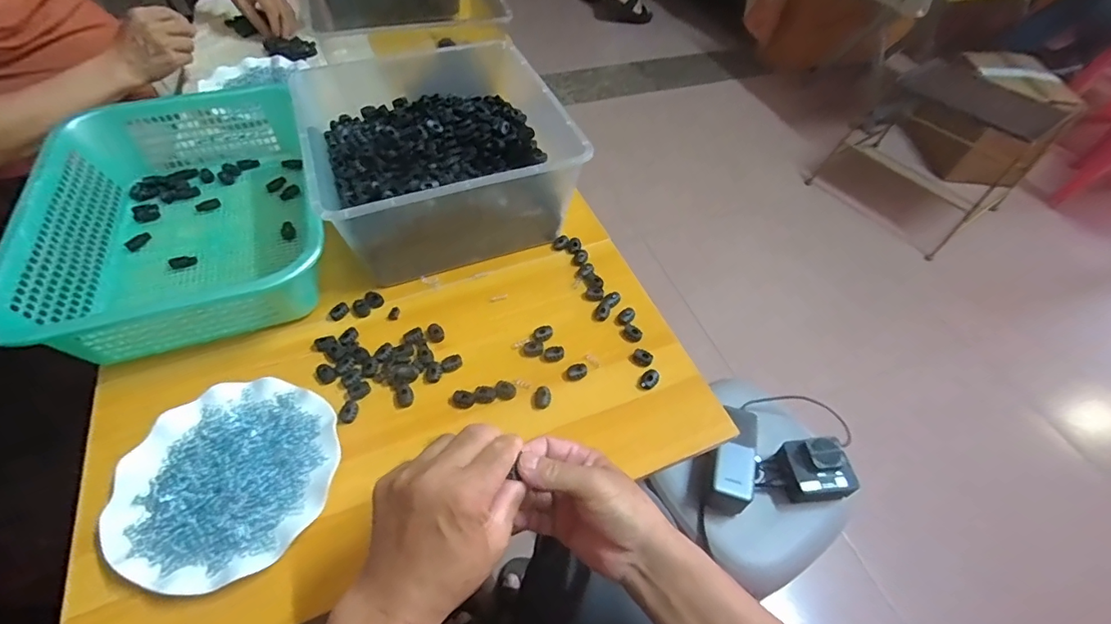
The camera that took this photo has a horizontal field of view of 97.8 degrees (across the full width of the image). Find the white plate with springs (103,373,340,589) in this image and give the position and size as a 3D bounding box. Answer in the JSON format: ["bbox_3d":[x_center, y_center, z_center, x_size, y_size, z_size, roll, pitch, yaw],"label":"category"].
[{"bbox_3d":[-0.294,0.147,0.439,0.176,0.031,0.179,1,53,-2],"label":"white plate with springs"}]

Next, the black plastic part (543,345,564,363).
[{"bbox_3d":[-0.002,0.047,0.540,0.024,0.007,0.017,-17,56,-15],"label":"black plastic part"}]

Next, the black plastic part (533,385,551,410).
[{"bbox_3d":[-0.014,0.090,0.510,0.019,0.009,0.023,6,53,2],"label":"black plastic part"}]

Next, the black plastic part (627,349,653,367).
[{"bbox_3d":[0.096,0.050,0.542,0.024,0.008,0.018,25,56,16],"label":"black plastic part"}]

